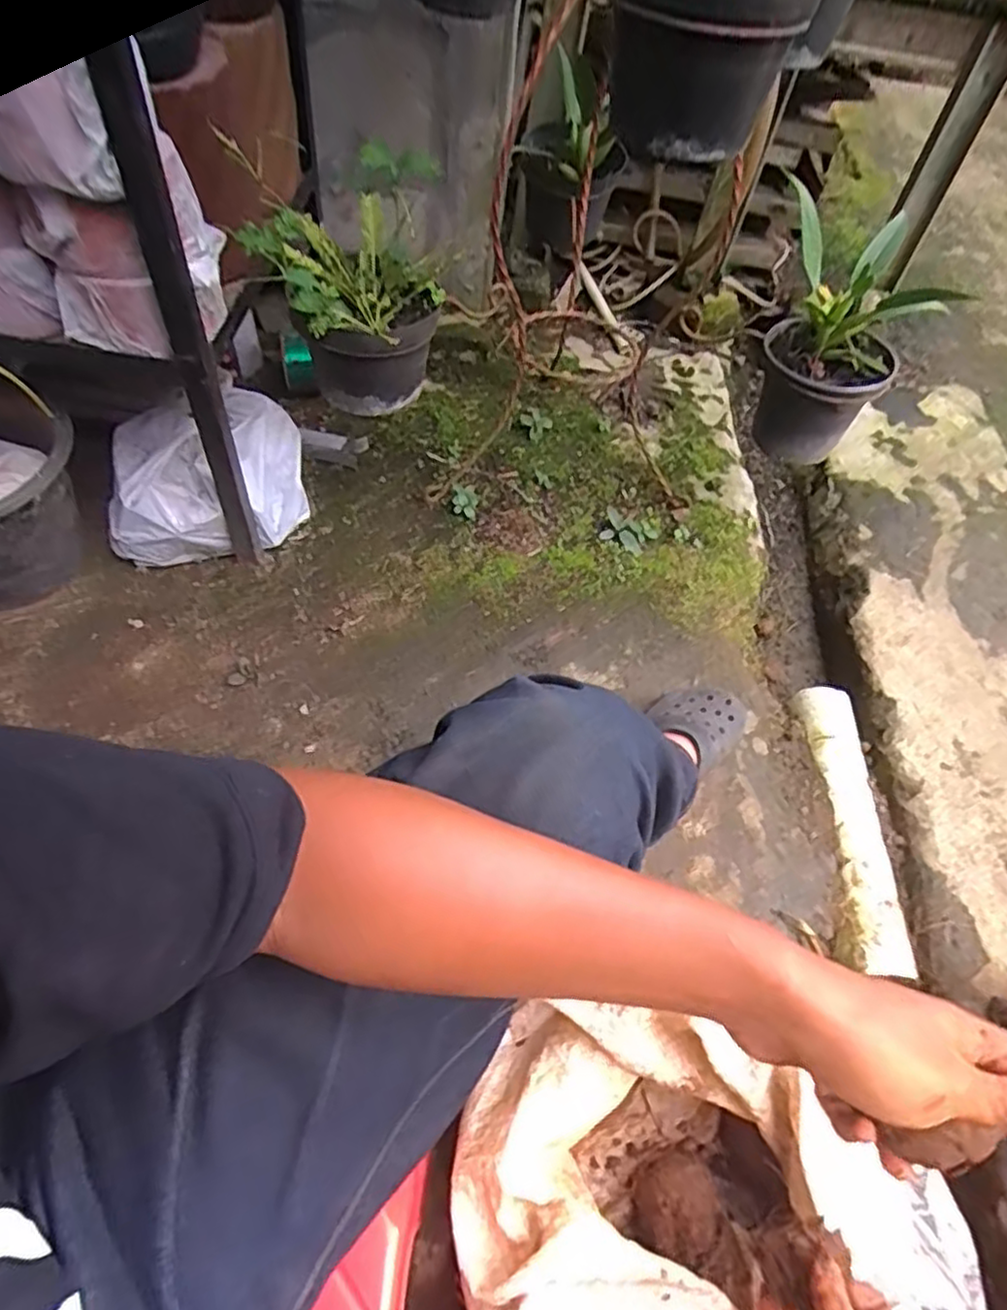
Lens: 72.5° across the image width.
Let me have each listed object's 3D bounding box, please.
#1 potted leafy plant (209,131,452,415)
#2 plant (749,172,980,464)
[{"bbox_3d":[-0.167,-0.375,0.776,0.192,0.225,0.201,-3,56,-9],"label":"potted leafy plant"},{"bbox_3d":[0.421,-0.410,0.908,0.205,0.252,0.171,22,56,8],"label":"plant"}]

